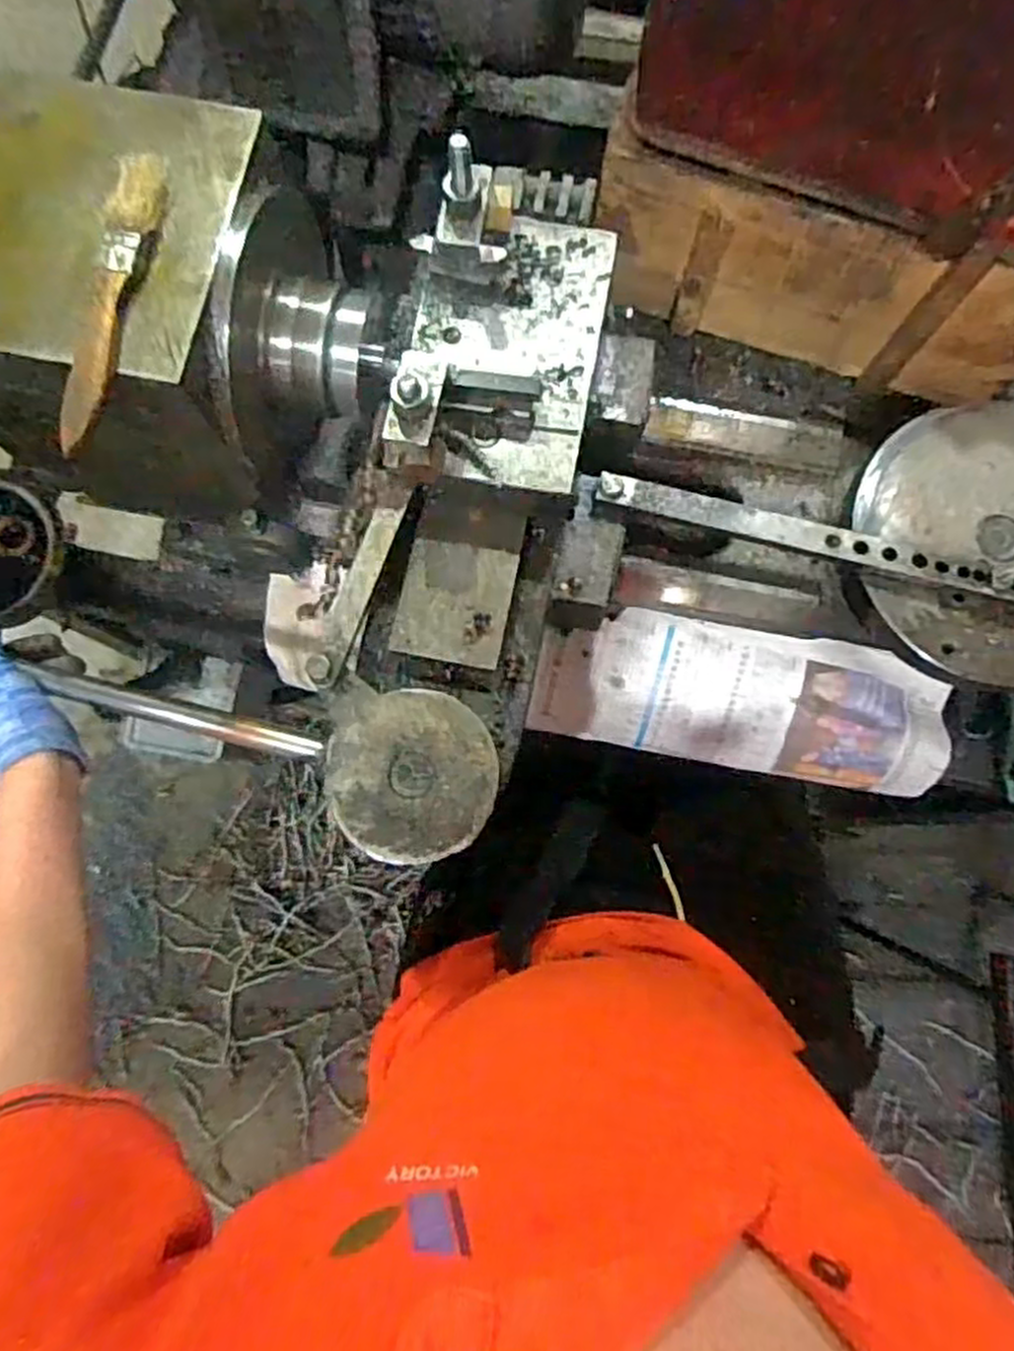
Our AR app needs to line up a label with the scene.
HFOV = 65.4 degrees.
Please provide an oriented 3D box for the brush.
[{"bbox_3d":[-0.184,-0.175,0.370,0.022,0.007,0.148,10,82,-18],"label":"brush"}]

